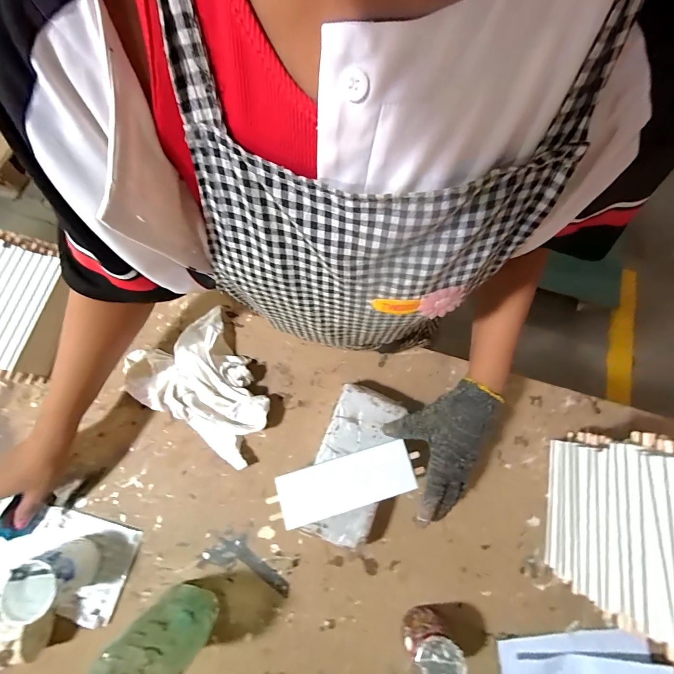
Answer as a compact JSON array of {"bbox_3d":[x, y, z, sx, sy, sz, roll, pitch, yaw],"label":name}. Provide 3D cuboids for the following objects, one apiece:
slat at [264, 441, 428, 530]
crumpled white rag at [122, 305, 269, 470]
[{"bbox_3d":[0.011,0.193,0.436,0.194,0.016,0.065,-16,77,-6],"label":"slat"},{"bbox_3d":[-0.205,0.086,0.499,0.160,0.052,0.223,-32,79,-7],"label":"crumpled white rag"}]

